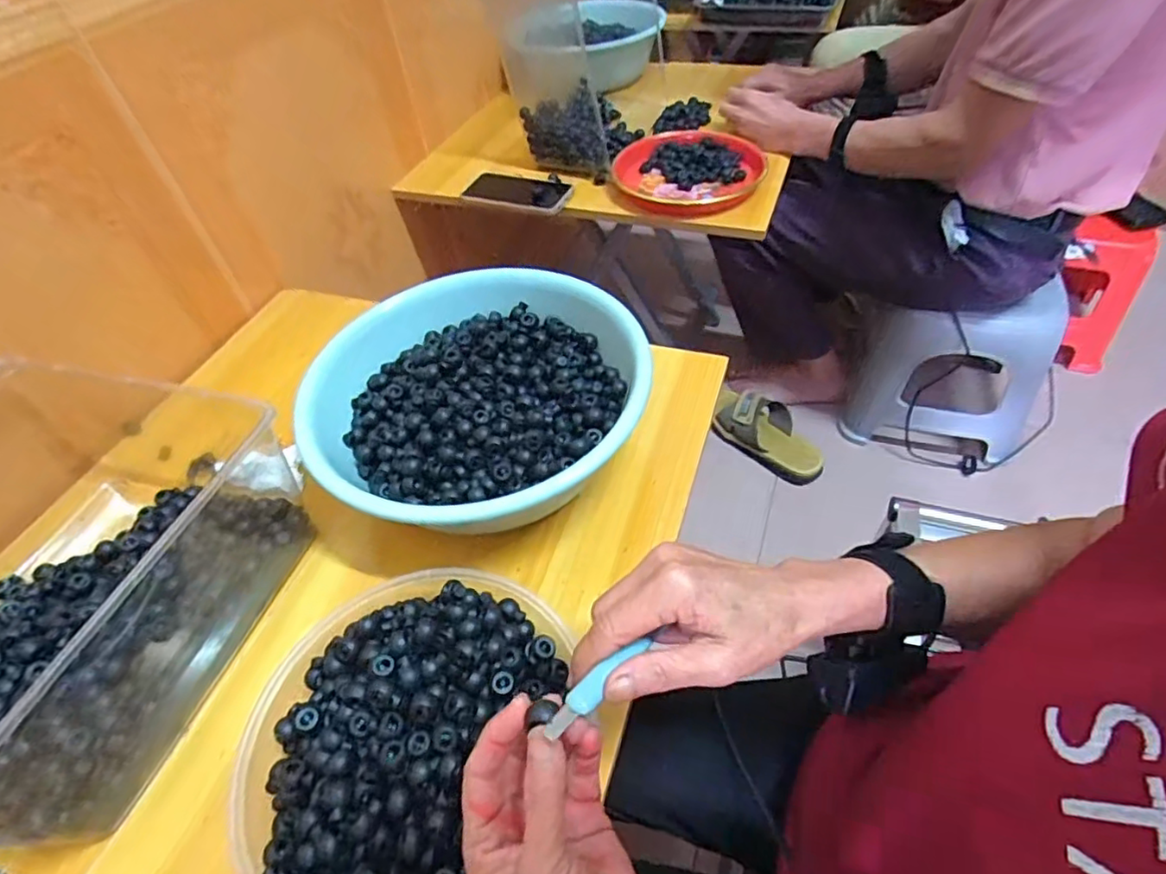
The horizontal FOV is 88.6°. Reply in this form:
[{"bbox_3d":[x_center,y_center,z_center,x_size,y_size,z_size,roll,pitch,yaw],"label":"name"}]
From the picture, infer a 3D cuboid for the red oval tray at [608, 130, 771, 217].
[{"bbox_3d":[0.148,-0.384,0.864,0.199,0.034,0.207,29,58,26],"label":"red oval tray"}]

